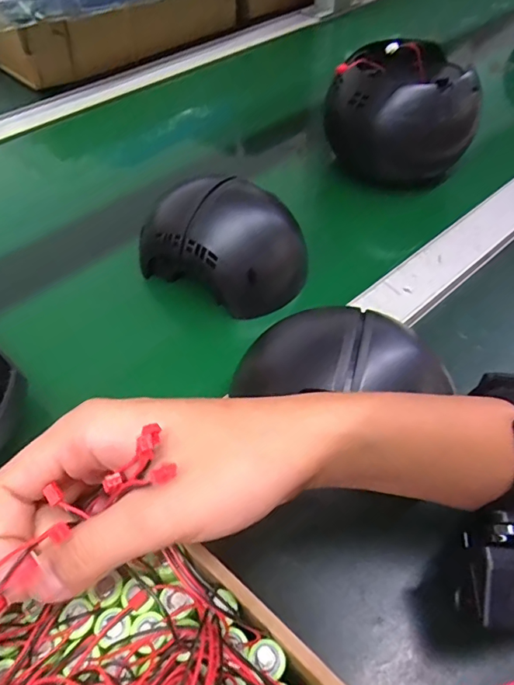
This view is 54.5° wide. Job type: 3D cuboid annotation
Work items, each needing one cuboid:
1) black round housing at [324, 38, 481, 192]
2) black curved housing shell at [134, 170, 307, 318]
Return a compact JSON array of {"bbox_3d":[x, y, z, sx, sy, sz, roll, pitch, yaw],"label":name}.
[{"bbox_3d":[0.125,-0.213,0.445,0.117,0.113,0.101,8,49,4],"label":"black round housing"},{"bbox_3d":[-0.026,-0.079,0.365,0.117,0.063,0.090,19,51,14],"label":"black curved housing shell"}]

